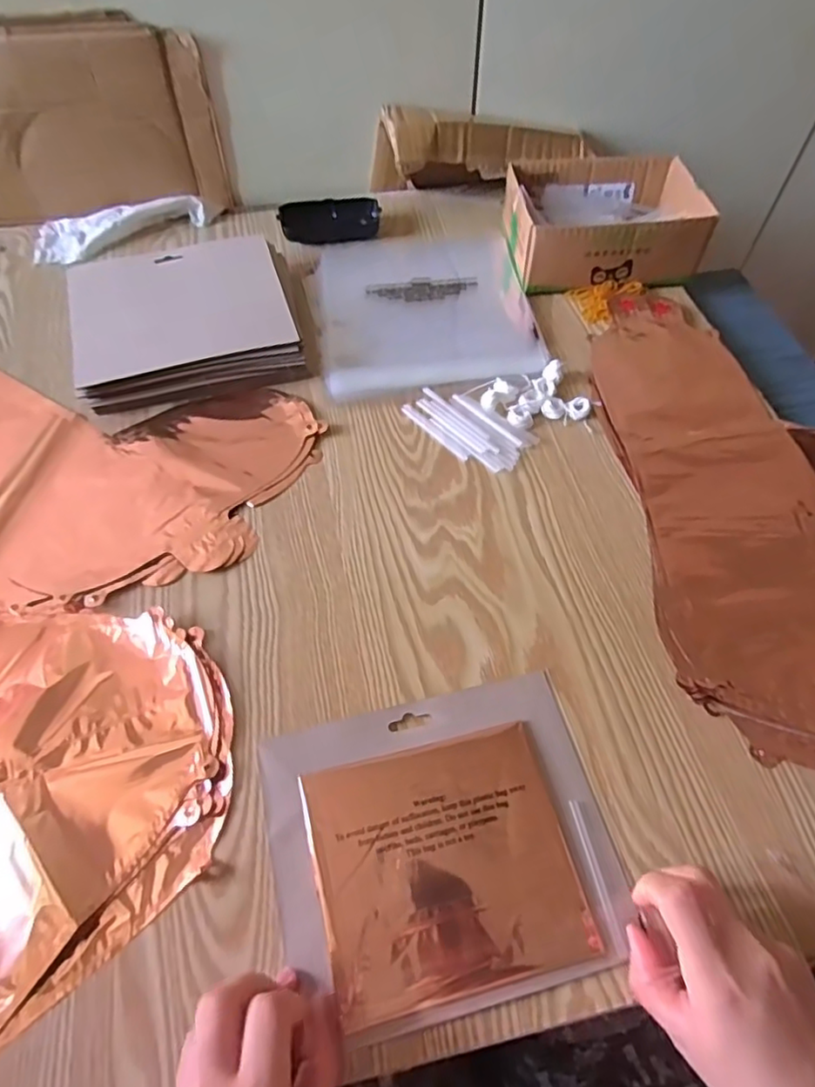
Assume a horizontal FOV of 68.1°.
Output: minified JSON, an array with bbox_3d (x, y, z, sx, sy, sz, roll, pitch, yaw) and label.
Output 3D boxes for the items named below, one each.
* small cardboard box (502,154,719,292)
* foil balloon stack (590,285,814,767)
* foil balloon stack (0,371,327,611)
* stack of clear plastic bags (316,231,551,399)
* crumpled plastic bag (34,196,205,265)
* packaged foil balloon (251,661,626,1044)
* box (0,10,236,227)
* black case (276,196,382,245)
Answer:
[{"bbox_3d":[0.201,-0.339,0.637,0.180,0.066,0.141,-4,58,-2],"label":"small cardboard box"},{"bbox_3d":[0.283,-0.044,0.480,0.211,0.013,0.452,-2,57,0],"label":"foil balloon stack"},{"bbox_3d":[-0.323,-0.075,0.508,0.456,0.008,0.229,14,59,9],"label":"foil balloon stack"},{"bbox_3d":[0.017,-0.251,0.622,0.212,0.010,0.242,-7,58,-4],"label":"stack of clear plastic bags"},{"bbox_3d":[-0.320,-0.357,0.666,0.181,0.028,0.075,-20,59,-12],"label":"crumpled plastic bag"},{"bbox_3d":[0.020,0.173,0.354,0.191,0.011,0.161,-13,58,-7],"label":"packaged foil balloon"},{"bbox_3d":[-0.341,-0.422,0.616,0.278,0.180,0.025,-8,58,-4],"label":"box"},{"bbox_3d":[-0.083,-0.355,0.663,0.108,0.027,0.049,-18,59,-10],"label":"black case"}]

